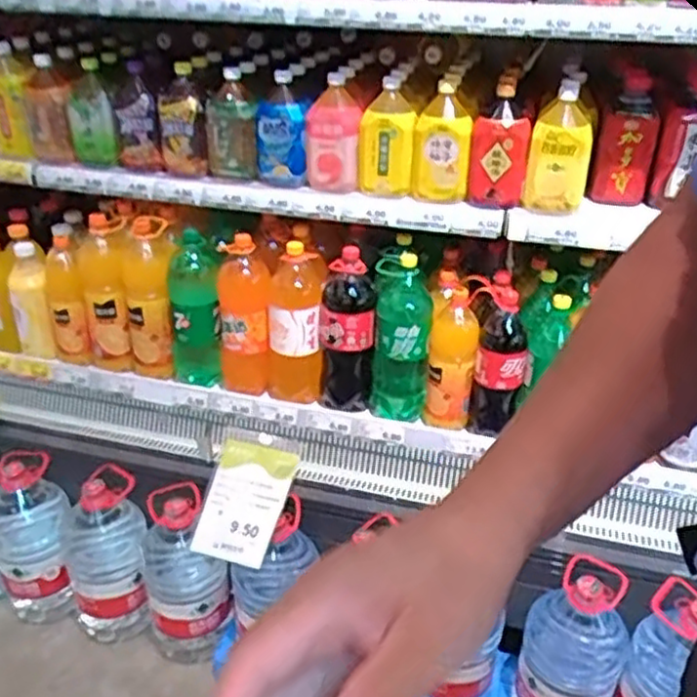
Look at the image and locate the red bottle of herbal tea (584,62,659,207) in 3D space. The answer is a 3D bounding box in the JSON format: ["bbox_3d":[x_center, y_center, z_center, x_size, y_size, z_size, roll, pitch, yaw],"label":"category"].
[{"bbox_3d":[0.462,-0.353,1.209,0.092,0.210,0.083,12,30,19],"label":"red bottle of herbal tea"}]

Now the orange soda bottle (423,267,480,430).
[{"bbox_3d":[0.185,0.022,1.316,0.090,0.277,0.097,7,29,10],"label":"orange soda bottle"}]

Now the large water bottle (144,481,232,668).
[{"bbox_3d":[-0.306,0.426,1.356,0.151,0.339,0.144,-8,30,-16],"label":"large water bottle"}]

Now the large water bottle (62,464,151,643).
[{"bbox_3d":[-0.469,0.395,1.411,0.151,0.353,0.173,-10,31,-21],"label":"large water bottle"}]

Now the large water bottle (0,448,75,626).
[{"bbox_3d":[-0.631,0.377,1.444,0.154,0.364,0.158,-13,32,-25],"label":"large water bottle"}]

